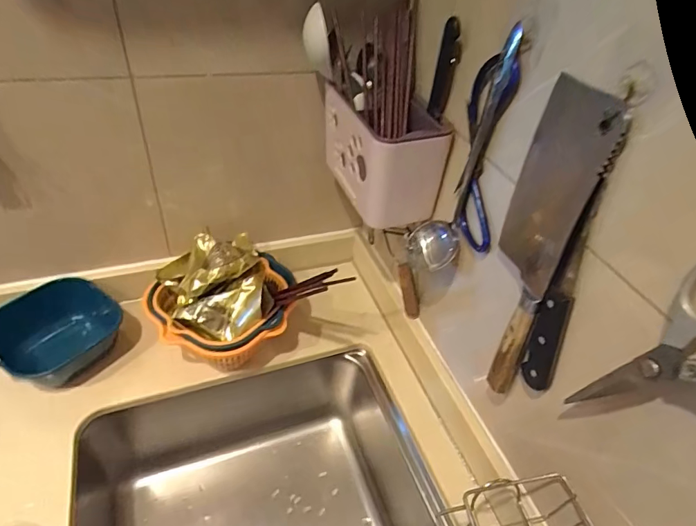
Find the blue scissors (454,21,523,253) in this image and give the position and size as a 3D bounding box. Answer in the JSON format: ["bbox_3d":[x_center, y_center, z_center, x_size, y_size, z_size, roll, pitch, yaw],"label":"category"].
[{"bbox_3d":[0.143,-0.120,0.458,0.024,0.210,0.096,0,42,-8],"label":"blue scissors"}]

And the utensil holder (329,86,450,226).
[{"bbox_3d":[0.042,-0.145,0.584,0.094,0.130,0.174,-11,45,-19],"label":"utensil holder"}]

